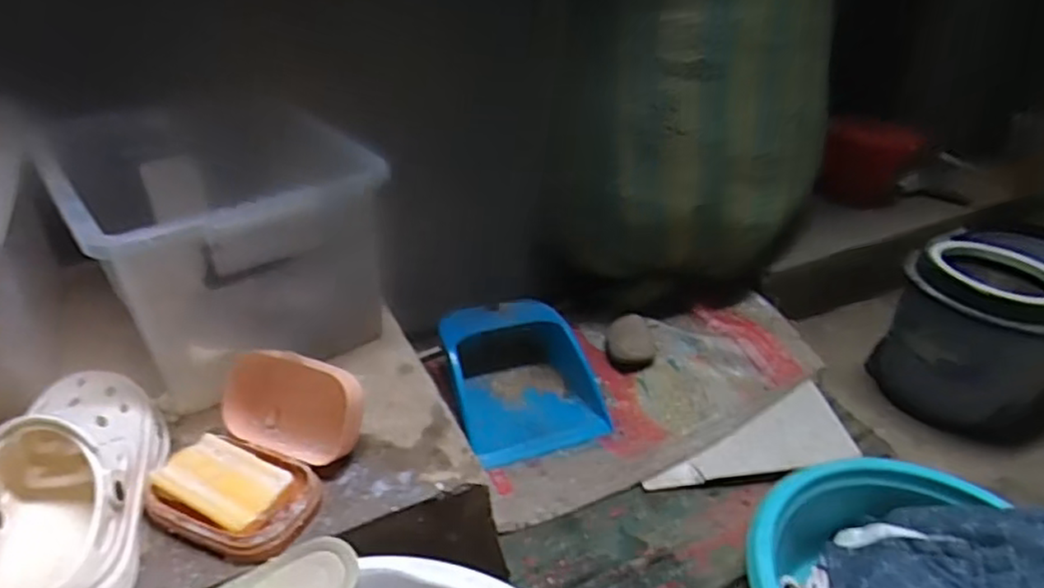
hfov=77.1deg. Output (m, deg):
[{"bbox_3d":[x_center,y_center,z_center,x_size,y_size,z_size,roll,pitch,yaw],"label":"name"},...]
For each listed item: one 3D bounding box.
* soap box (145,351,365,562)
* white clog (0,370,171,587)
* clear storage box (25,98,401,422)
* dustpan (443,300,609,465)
[{"bbox_3d":[-0.237,0.131,0.583,0.144,0.083,0.169,11,33,19],"label":"soap box"},{"bbox_3d":[-0.372,0.150,0.536,0.111,0.091,0.256,-11,33,-16],"label":"white clog"},{"bbox_3d":[-0.359,-0.077,0.788,0.270,0.202,0.405,-21,36,-28],"label":"clear storage box"},{"bbox_3d":[-0.006,0.142,1.093,0.248,0.083,0.268,-13,71,-29],"label":"dustpan"}]

